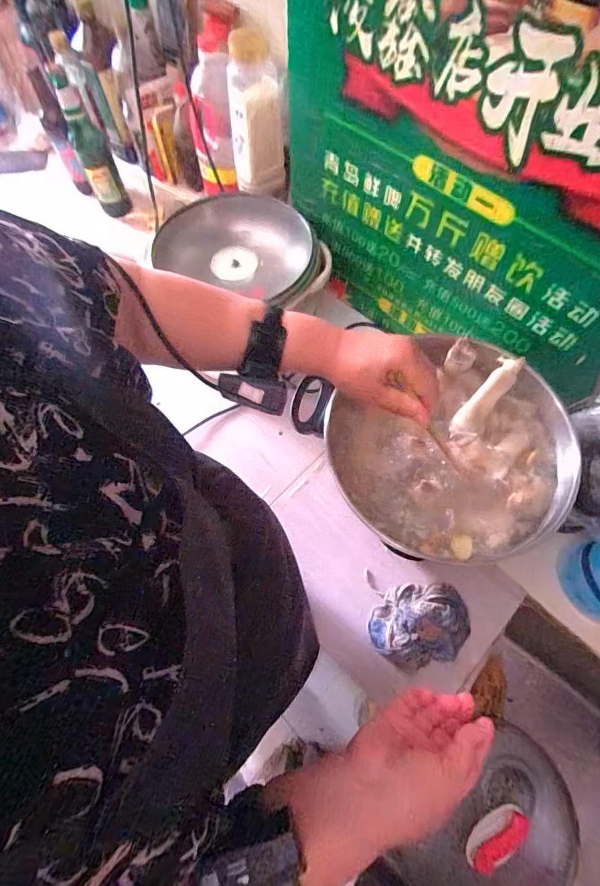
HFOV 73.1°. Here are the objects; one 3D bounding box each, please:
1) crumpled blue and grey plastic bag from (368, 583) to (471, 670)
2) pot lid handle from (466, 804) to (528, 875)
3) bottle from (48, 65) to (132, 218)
[{"bbox_3d":[0.171,0.255,0.571,0.140,0.033,0.102,-10,66,-2],"label":"crumpled blue and grey plastic bag"},{"bbox_3d":[0.314,0.631,0.648,0.113,0.028,0.049,-45,72,0],"label":"pot lid handle"},{"bbox_3d":[-0.426,-0.596,0.834,0.071,0.249,0.054,-29,69,-11],"label":"bottle"}]

